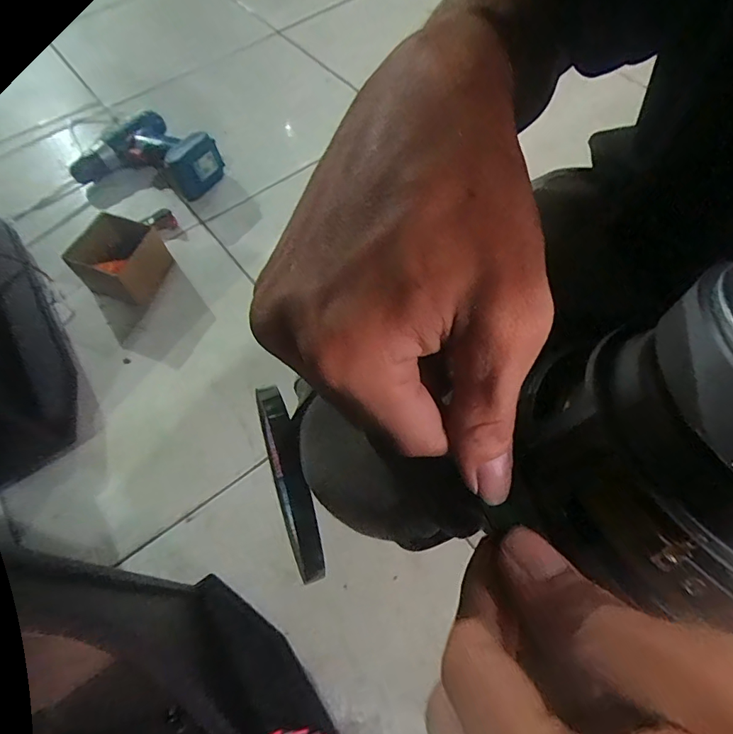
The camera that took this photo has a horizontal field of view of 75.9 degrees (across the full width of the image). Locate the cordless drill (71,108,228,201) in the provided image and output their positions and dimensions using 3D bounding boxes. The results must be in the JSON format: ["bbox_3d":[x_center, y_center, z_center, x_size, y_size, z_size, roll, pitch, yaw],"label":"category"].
[{"bbox_3d":[-0.371,-0.350,0.793,0.195,0.080,0.175,30,66,17],"label":"cordless drill"}]

